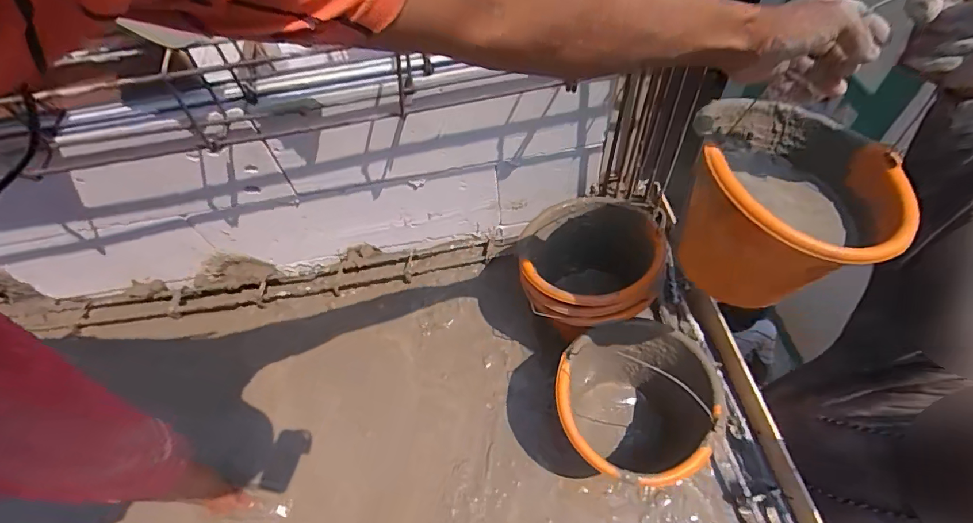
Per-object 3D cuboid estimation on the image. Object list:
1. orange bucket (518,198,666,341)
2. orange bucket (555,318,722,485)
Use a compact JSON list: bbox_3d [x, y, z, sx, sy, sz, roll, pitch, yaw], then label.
[{"bbox_3d":[0.188,0.019,0.854,0.235,0.213,0.259,-1,58,5],"label":"orange bucket"},{"bbox_3d":[0.236,0.241,0.758,0.230,0.175,0.251,-3,55,4],"label":"orange bucket"}]

